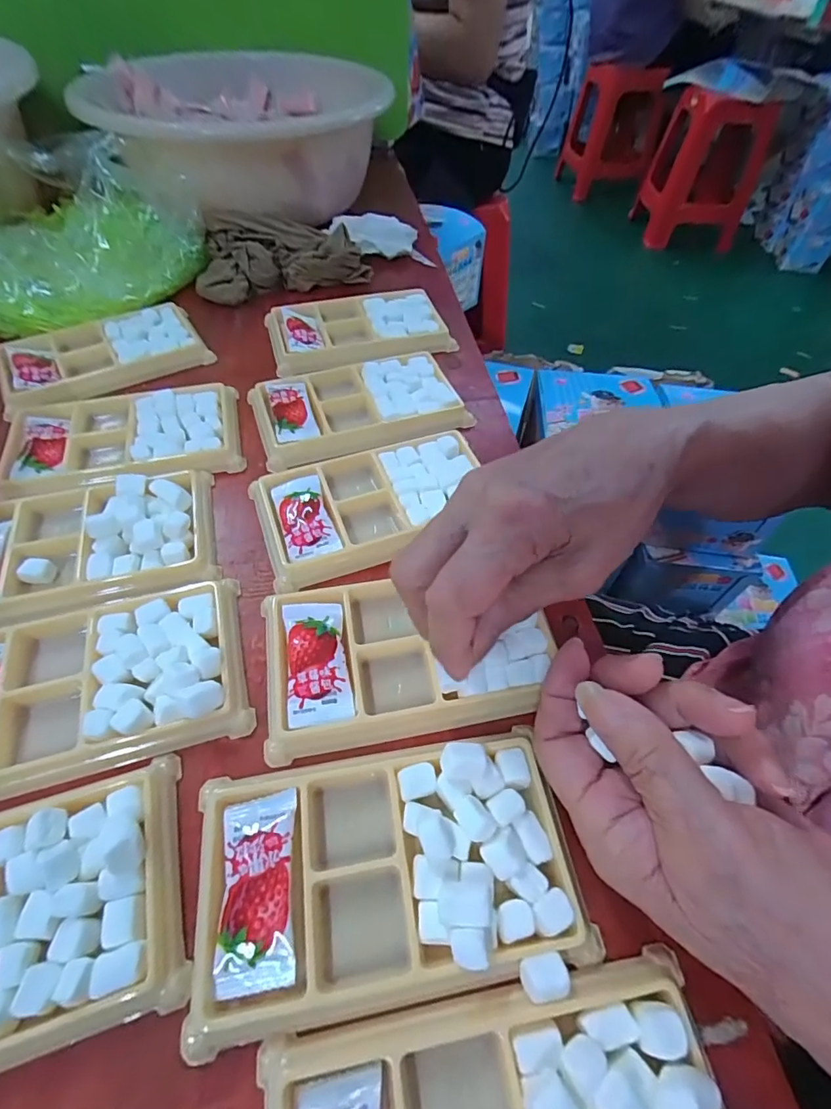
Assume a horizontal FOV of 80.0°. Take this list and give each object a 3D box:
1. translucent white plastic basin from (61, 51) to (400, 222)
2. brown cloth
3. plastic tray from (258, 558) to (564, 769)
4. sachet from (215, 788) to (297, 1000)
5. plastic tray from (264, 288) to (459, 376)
[{"bbox_3d":[-0.159,-0.413,0.495,0.280,0.087,0.243,-24,56,-21],"label":"translucent white plastic basin"},{"bbox_3d":[-0.112,-0.258,0.421,0.138,0.037,0.073,-7,52,-8],"label":"brown cloth"},{"bbox_3d":[-0.005,0.040,0.235,0.127,0.015,0.085,-8,55,-10],"label":"plastic tray"},{"bbox_3d":[-0.056,0.117,0.176,0.025,0.009,0.057,-6,52,-8],"label":"sachet"},{"bbox_3d":[-0.045,-0.177,0.389,0.132,0.017,0.074,-12,53,-12],"label":"plastic tray"}]

